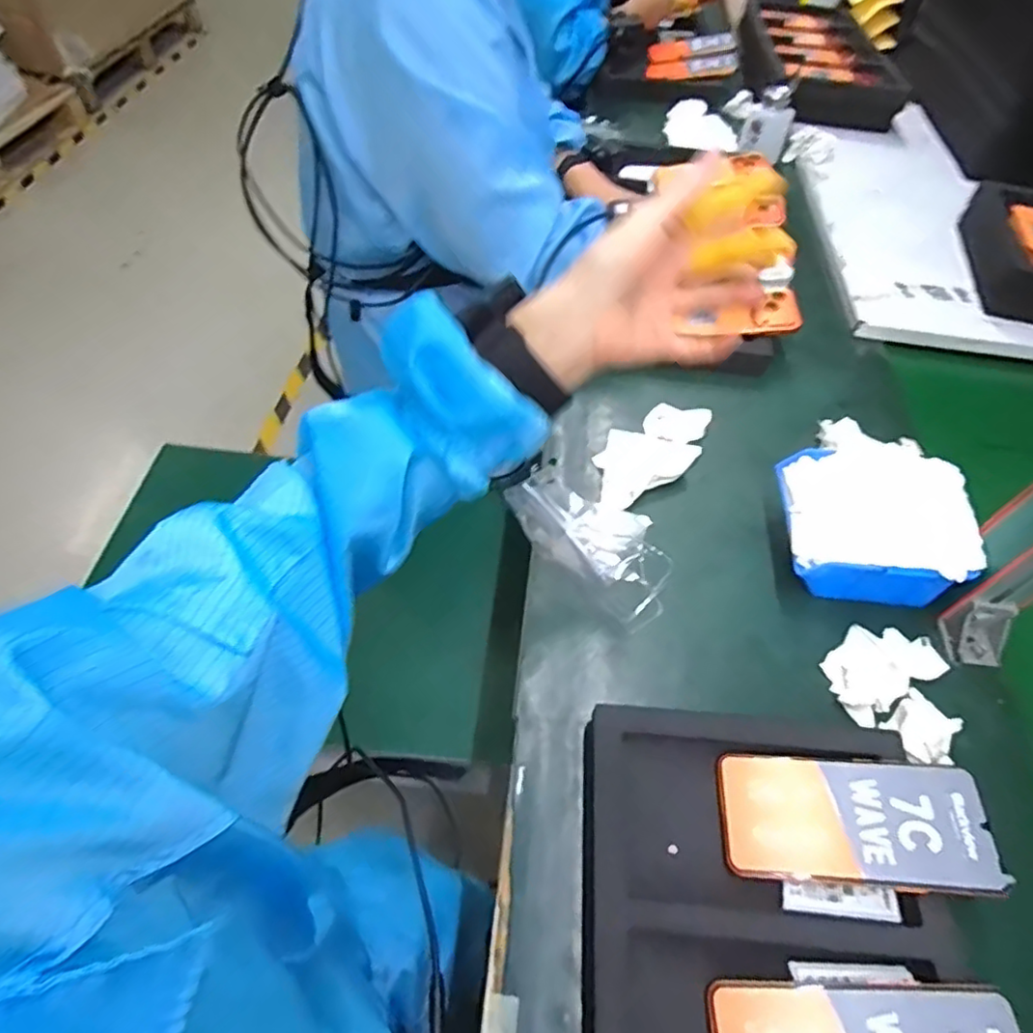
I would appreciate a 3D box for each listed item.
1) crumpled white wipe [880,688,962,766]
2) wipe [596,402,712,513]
[{"bbox_3d":[0.302,0.159,0.457,0.058,0.027,0.041,-33,64,-24],"label":"crumpled white wipe"},{"bbox_3d":[0.138,-0.070,0.631,0.158,0.017,0.076,-34,65,-24],"label":"wipe"}]

